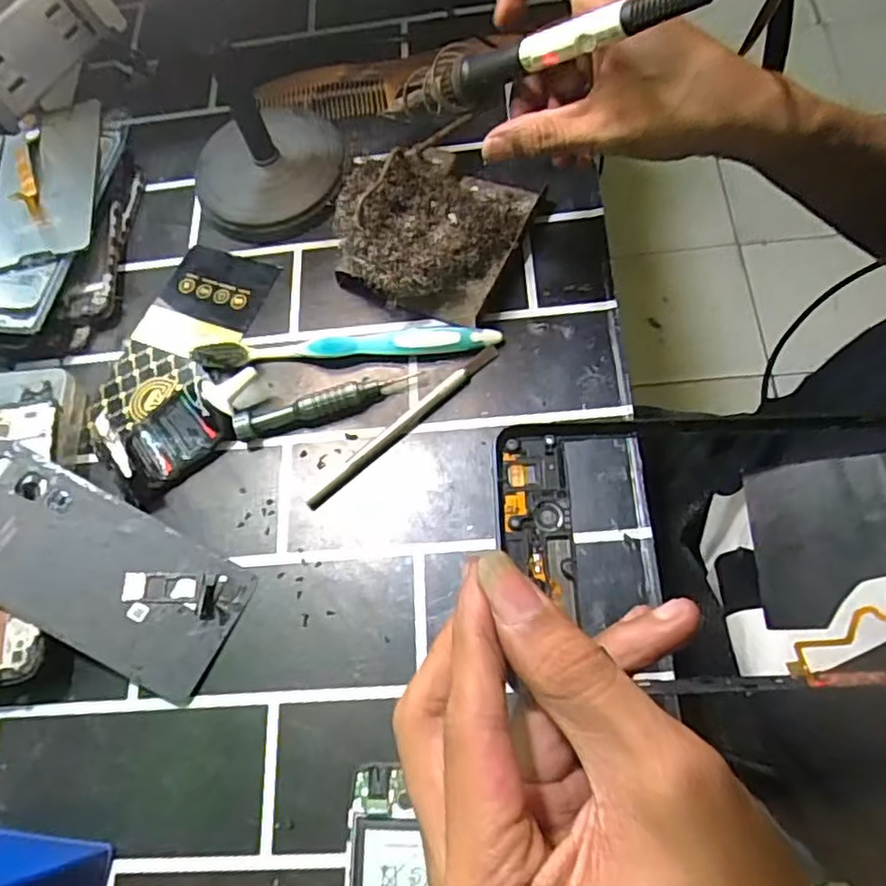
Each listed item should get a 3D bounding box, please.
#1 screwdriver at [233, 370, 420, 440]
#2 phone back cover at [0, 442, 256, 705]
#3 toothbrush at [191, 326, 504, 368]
[{"bbox_3d":[-0.067,-0.022,0.384,0.108,0.014,0.015,-14,66,-4],"label":"screwdriver"},{"bbox_3d":[-0.186,0.065,0.345,0.163,0.009,0.073,29,69,0],"label":"phone back cover"},{"bbox_3d":[-0.058,-0.060,0.399,0.183,0.018,0.019,0,66,2],"label":"toothbrush"}]

